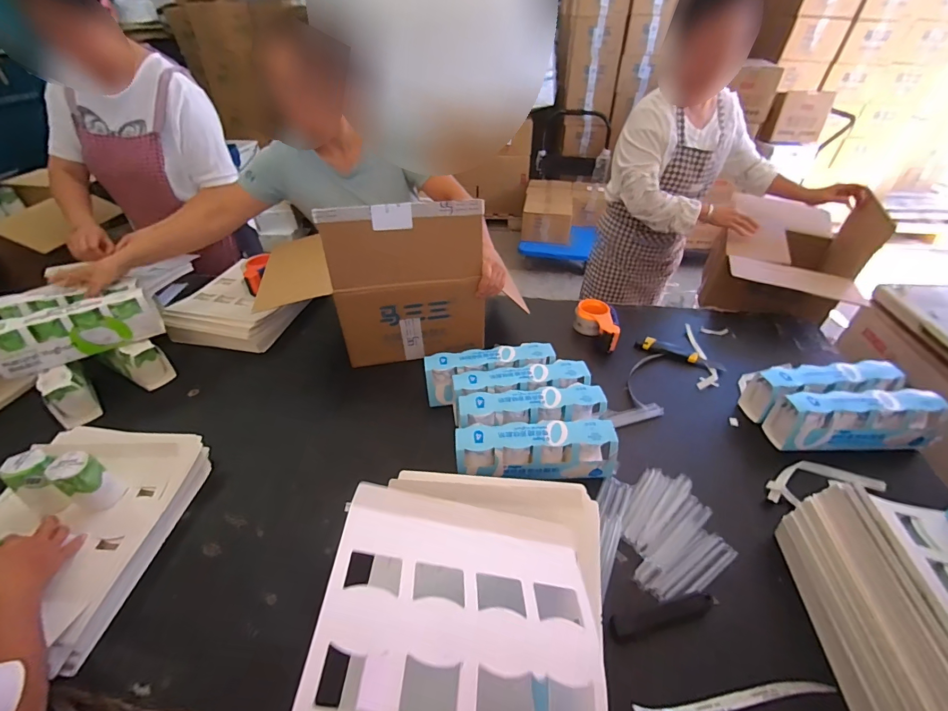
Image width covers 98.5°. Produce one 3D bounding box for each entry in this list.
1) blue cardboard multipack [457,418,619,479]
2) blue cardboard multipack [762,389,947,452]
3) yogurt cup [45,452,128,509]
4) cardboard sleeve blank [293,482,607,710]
[{"bbox_3d":[0.108,0.168,0.718,0.274,0.080,0.068,-3,41,-3],"label":"blue cardboard multipack"},{"bbox_3d":[0.710,0.123,0.767,0.257,0.103,0.080,0,41,1],"label":"blue cardboard multipack"},{"bbox_3d":[-0.612,0.198,0.646,0.053,0.104,0.054,0,41,0],"label":"yogurt cup"},{"bbox_3d":[-0.002,0.257,0.384,0.273,0.019,0.269,18,33,-11],"label":"cardboard sleeve blank"}]

